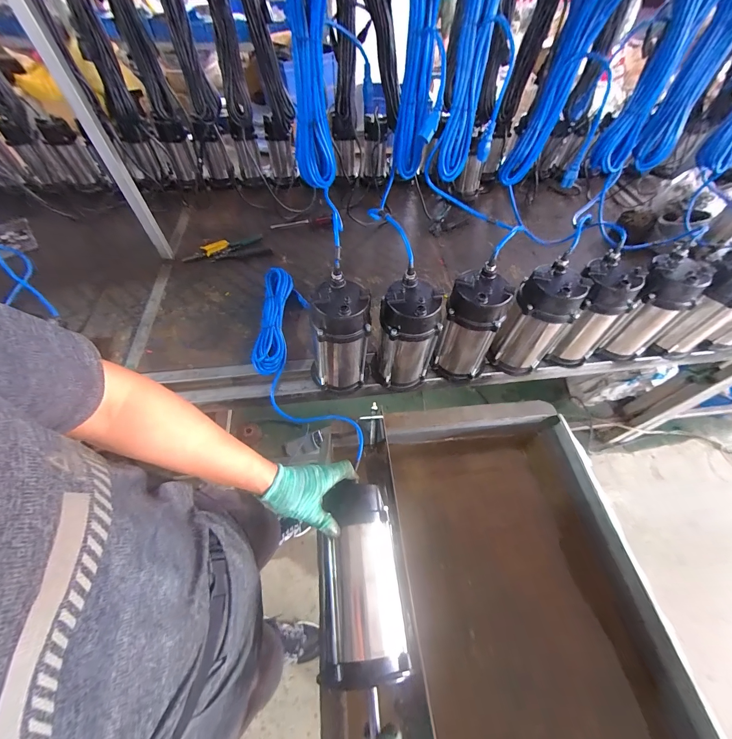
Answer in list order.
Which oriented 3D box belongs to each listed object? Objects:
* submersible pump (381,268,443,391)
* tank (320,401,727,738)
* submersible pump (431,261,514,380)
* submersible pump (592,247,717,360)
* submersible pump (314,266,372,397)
[{"bbox_3d":[0.090,-0.065,0.703,0.124,0.258,0.111,15,56,8],"label":"submersible pump"},{"bbox_3d":[0.236,0.454,0.610,0.583,0.277,0.760,-3,55,-5],"label":"tank"},{"bbox_3d":[0.235,-0.089,0.723,0.120,0.252,0.101,25,58,15],"label":"submersible pump"},{"bbox_3d":[0.678,-0.141,0.770,0.106,0.253,0.122,-37,64,-25],"label":"submersible pump"},{"bbox_3d":[-0.056,-0.062,0.680,0.121,0.246,0.104,0,55,-3],"label":"submersible pump"}]

